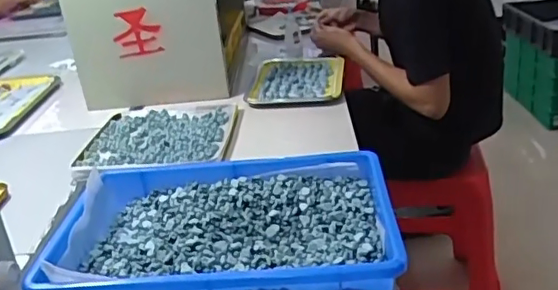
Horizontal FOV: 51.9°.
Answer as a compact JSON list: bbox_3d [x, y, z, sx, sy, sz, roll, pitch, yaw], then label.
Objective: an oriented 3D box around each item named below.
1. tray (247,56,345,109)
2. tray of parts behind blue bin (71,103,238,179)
[{"bbox_3d":[0.039,-0.135,1.168,0.182,0.021,0.260,-3,23,7],"label":"tray"},{"bbox_3d":[-0.203,-0.019,0.986,0.242,0.014,0.264,-5,23,3],"label":"tray of parts behind blue bin"}]

